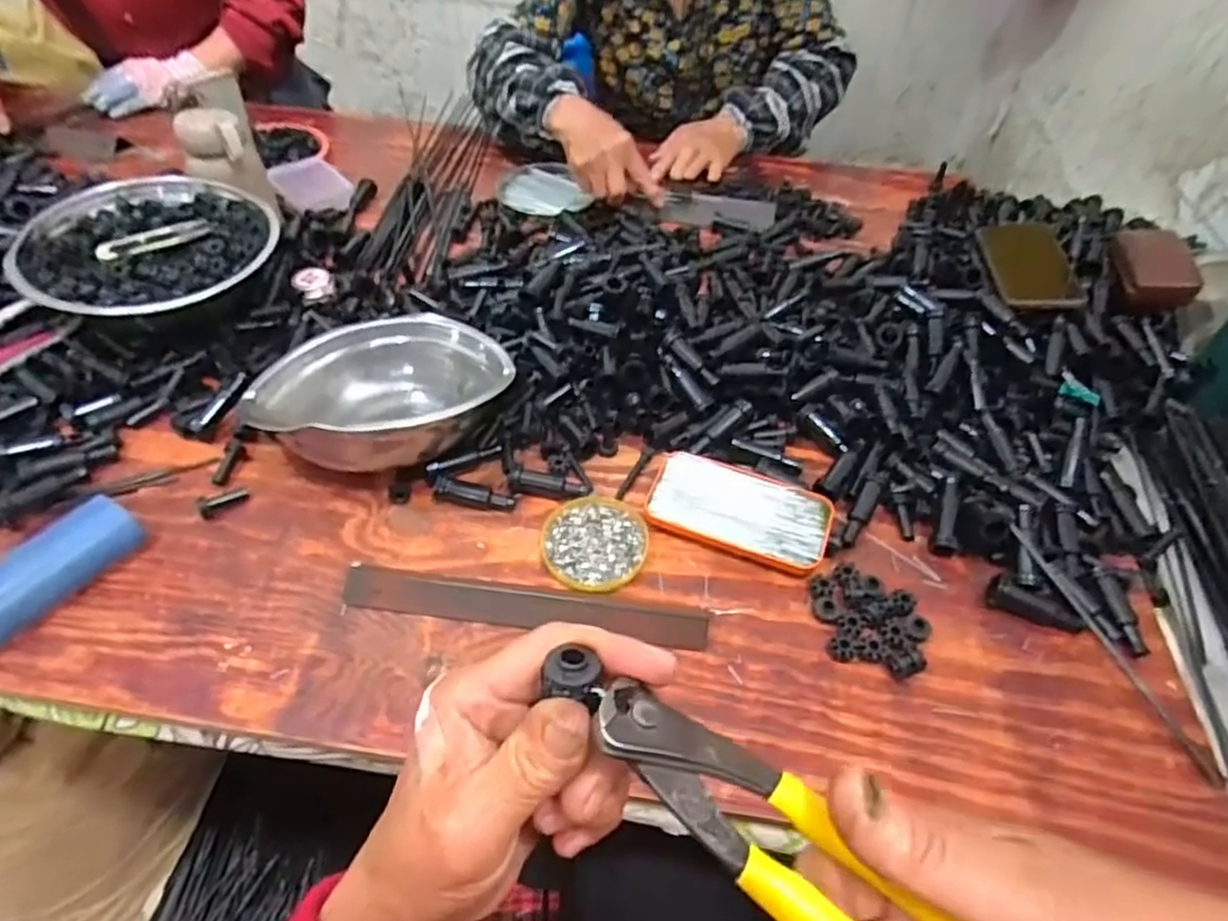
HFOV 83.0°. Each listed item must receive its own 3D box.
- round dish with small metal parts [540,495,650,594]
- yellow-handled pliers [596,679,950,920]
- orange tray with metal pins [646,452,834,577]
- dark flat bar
[{"bbox_3d":[-0.015,0.063,0.557,0.083,0.009,0.088,1,49,-1],"label":"round dish with small metal parts"},{"bbox_3d":[0.058,0.120,0.209,0.148,0.015,0.037,33,56,14],"label":"yellow-handled pliers"},{"bbox_3d":[0.102,0.039,0.569,0.145,0.018,0.076,18,51,13],"label":"orange tray with metal pins"},{"bbox_3d":[-0.067,0.106,0.515,0.268,0.009,0.033,7,50,4],"label":"dark flat bar"}]

